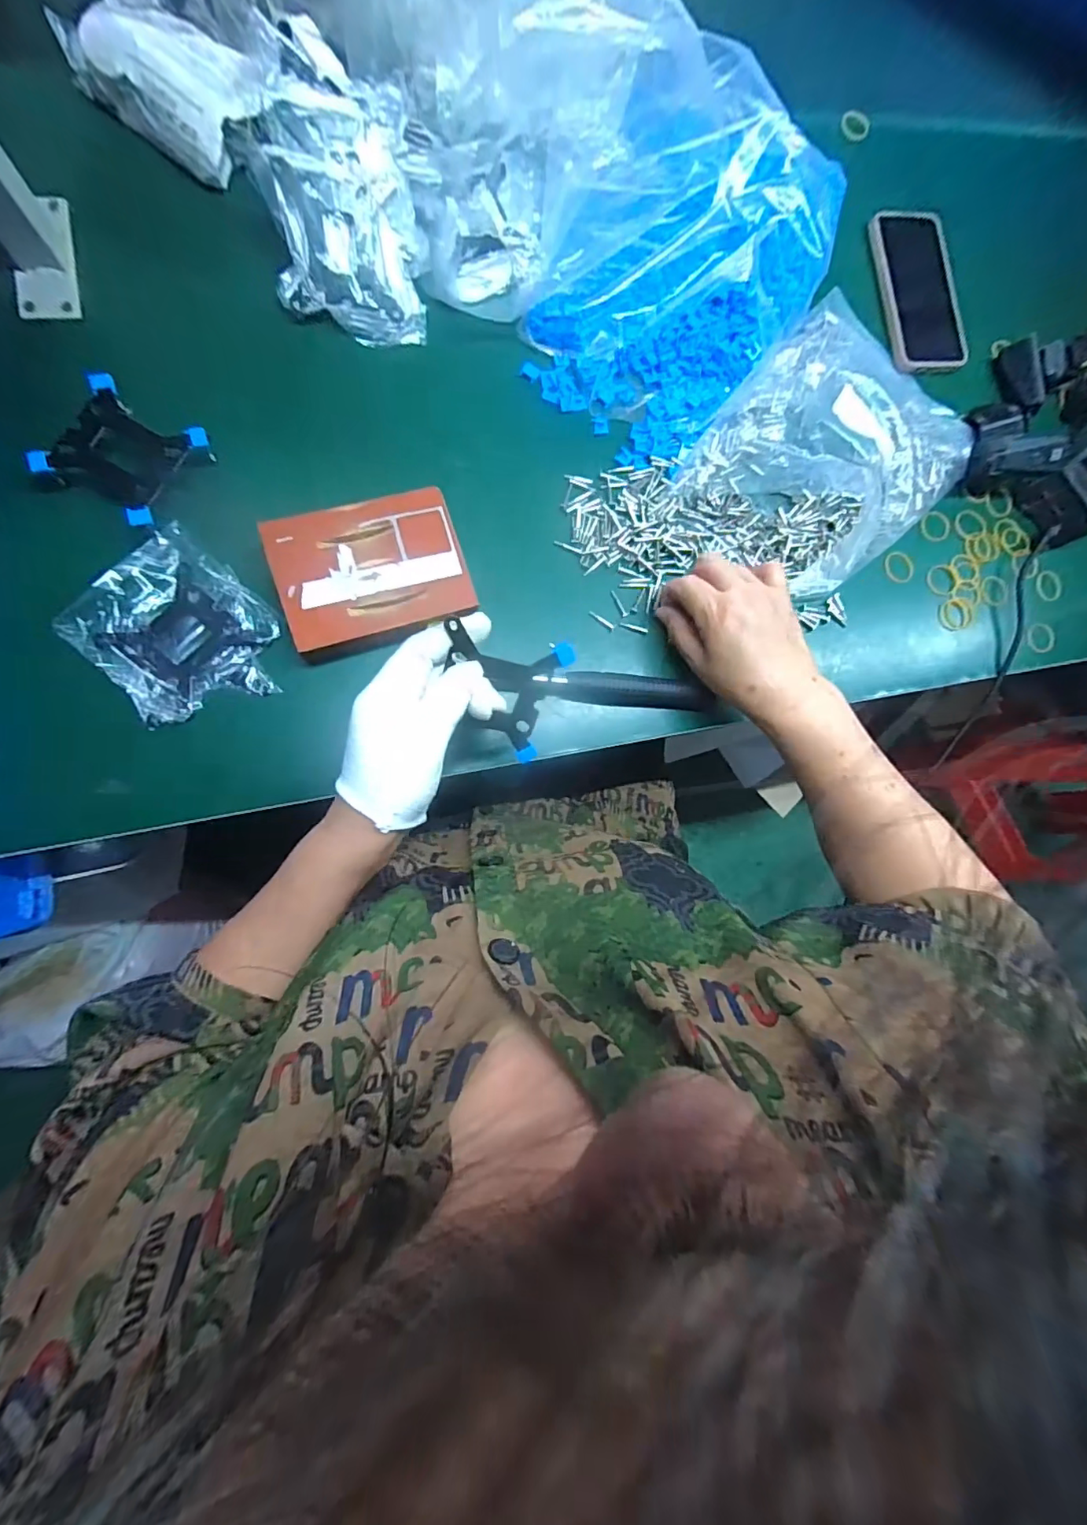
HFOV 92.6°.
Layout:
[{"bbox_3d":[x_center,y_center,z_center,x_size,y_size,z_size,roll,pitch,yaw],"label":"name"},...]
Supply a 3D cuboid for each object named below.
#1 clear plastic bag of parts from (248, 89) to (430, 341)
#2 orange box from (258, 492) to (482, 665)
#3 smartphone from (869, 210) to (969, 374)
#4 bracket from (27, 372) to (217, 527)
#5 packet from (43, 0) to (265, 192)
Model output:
[{"bbox_3d":[-0.158,-0.427,0.413,0.117,0.059,0.151,-8,87,-10],"label":"clear plastic bag of parts"},{"bbox_3d":[-0.130,-0.145,0.403,0.136,0.030,0.103,-18,89,-10],"label":"orange box"},{"bbox_3d":[0.382,-0.476,0.523,0.090,0.007,0.166,-4,87,-10],"label":"smartphone"},{"bbox_3d":[-0.304,-0.224,0.381,0.083,0.023,0.084,28,82,-7],"label":"bracket"},{"bbox_3d":[-0.295,-0.542,0.409,0.142,0.040,0.099,34,81,-6],"label":"packet"}]

